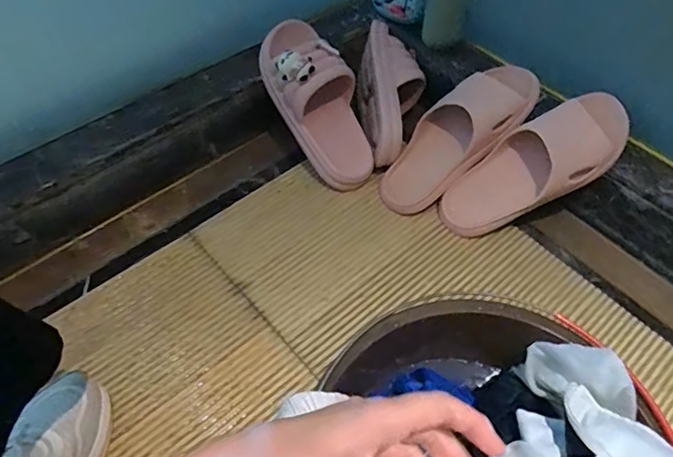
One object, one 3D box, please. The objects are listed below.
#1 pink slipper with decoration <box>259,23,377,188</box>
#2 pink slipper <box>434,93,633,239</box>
[{"bbox_3d":[-0.024,-0.169,0.721,0.099,0.076,0.240,-31,104,-21],"label":"pink slipper with decoration"},{"bbox_3d":[0.253,-0.077,0.676,0.252,0.065,0.090,-35,55,16],"label":"pink slipper"}]

